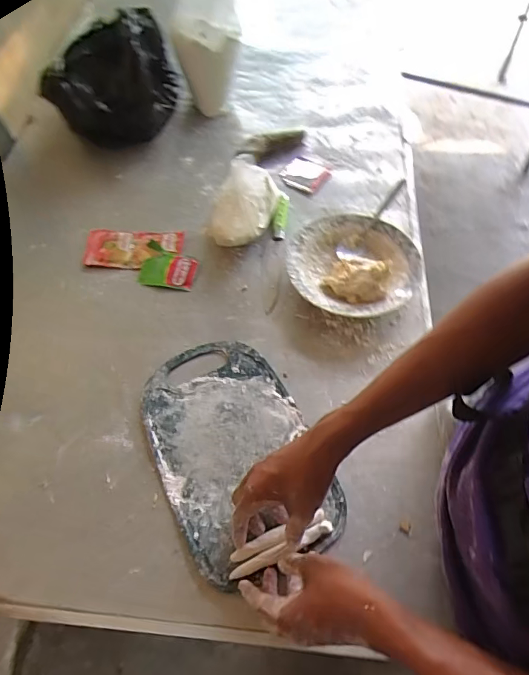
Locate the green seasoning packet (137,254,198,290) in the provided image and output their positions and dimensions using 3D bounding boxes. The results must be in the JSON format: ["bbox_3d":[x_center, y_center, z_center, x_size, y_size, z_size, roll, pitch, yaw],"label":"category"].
[{"bbox_3d":[-0.154,-0.106,0.706,0.088,0.012,0.058,6,60,7],"label":"green seasoning packet"}]

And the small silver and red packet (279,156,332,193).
[{"bbox_3d":[0.077,-0.306,0.830,0.078,0.010,0.085,30,66,19],"label":"small silver and red packet"}]

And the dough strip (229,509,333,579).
[{"bbox_3d":[0.017,0.223,0.486,0.117,0.013,0.031,-19,62,-12],"label":"dough strip"}]

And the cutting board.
[{"bbox_3d":[-0.040,0.132,0.553,0.180,0.012,0.290,-24,63,-11],"label":"cutting board"}]

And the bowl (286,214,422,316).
[{"bbox_3d":[0.136,-0.111,0.680,0.195,0.049,0.186,-2,60,3],"label":"bowl"}]

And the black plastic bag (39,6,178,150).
[{"bbox_3d":[-0.291,-0.475,0.837,0.191,0.162,0.217,9,62,7],"label":"black plastic bag"}]

